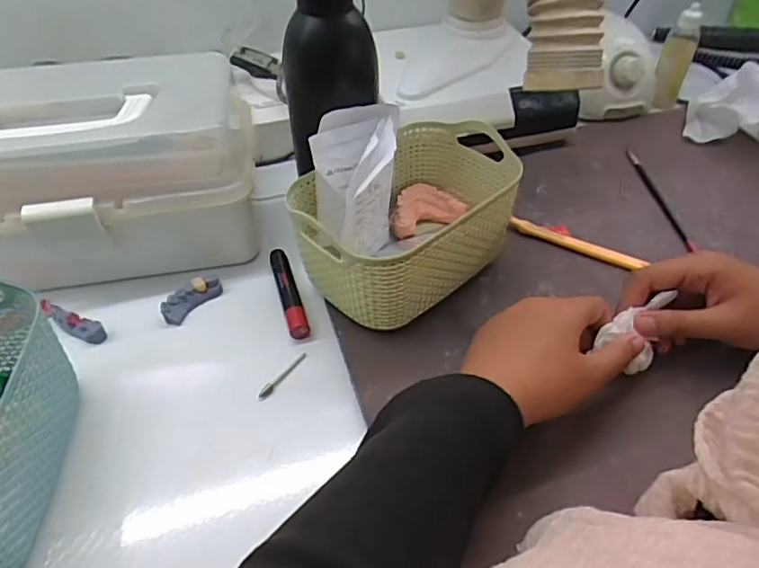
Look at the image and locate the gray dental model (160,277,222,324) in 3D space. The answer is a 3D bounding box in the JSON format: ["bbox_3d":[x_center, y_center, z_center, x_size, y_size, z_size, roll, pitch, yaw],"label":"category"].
[{"bbox_3d":[-0.146,0.011,0.424,0.015,0.017,0.049,29,53,25],"label":"gray dental model"}]

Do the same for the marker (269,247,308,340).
[{"bbox_3d":[-0.071,0.006,0.426,0.014,0.019,0.088,-13,48,-12],"label":"marker"}]

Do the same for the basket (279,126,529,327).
[{"bbox_3d":[0.022,-0.049,0.425,0.116,0.085,0.170,36,56,29],"label":"basket"}]

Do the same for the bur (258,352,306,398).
[{"bbox_3d":[-0.068,0.062,0.379,0.007,0.004,0.045,27,52,23],"label":"bur"}]

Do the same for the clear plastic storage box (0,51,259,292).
[{"bbox_3d":[-0.234,-0.092,0.446,0.248,0.126,0.153,-10,48,-9],"label":"clear plastic storage box"}]

